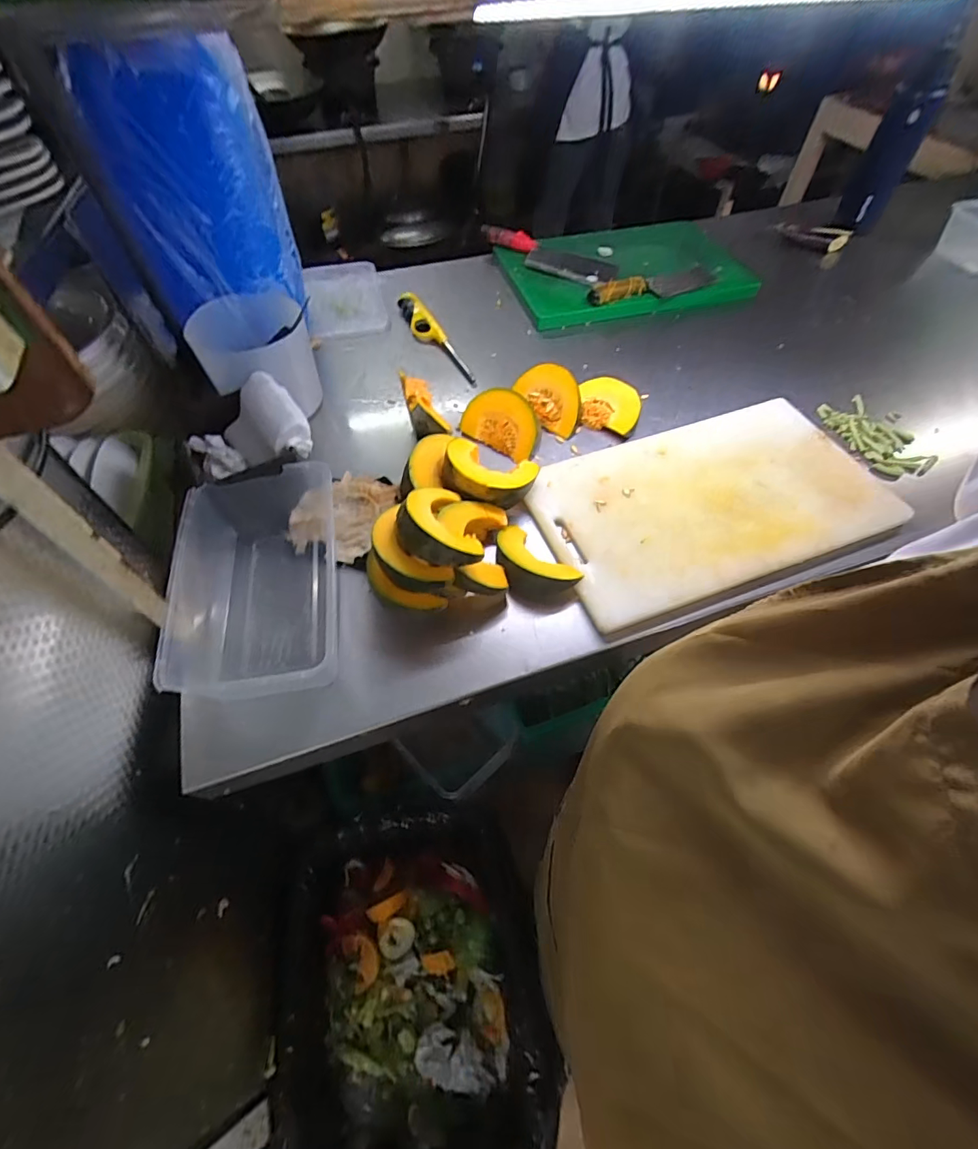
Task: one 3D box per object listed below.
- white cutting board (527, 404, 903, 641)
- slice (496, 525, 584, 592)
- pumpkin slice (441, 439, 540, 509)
[{"bbox_3d":[0.288,-0.107,0.637,0.441,0.020,0.272,-19,58,-11],"label":"white cutting board"},{"bbox_3d":[0.043,-0.014,0.559,0.068,0.032,0.111,-37,62,-21],"label":"slice"},{"bbox_3d":[-0.006,-0.124,0.614,0.117,0.040,0.096,24,41,8],"label":"pumpkin slice"}]

